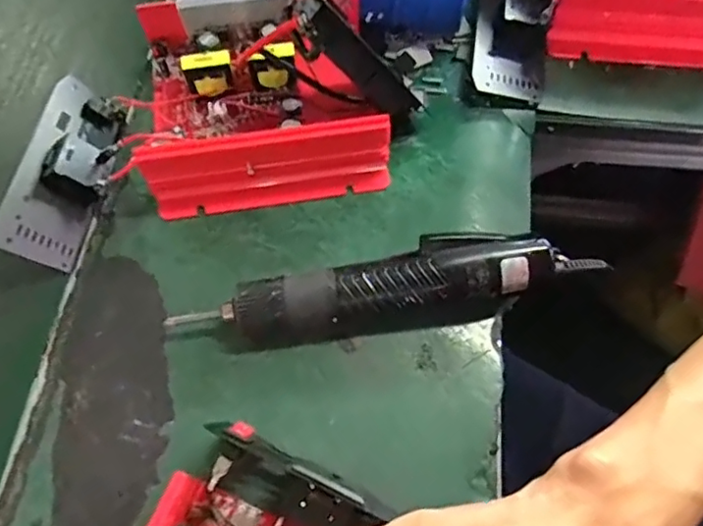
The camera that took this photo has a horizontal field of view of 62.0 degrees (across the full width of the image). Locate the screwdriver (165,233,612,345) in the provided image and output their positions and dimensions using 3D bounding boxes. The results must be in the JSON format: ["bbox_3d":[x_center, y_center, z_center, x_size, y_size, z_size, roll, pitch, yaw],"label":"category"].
[{"bbox_3d":[0.019,0.017,0.366,0.268,0.041,0.049,-4,65,-1],"label":"screwdriver"}]

